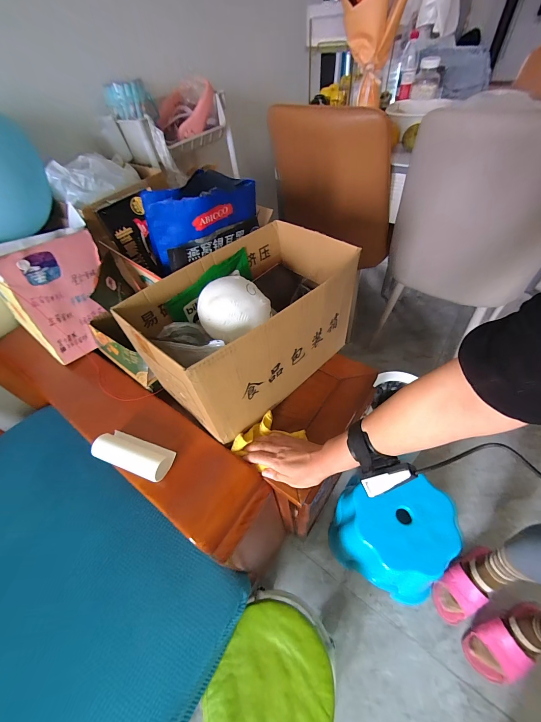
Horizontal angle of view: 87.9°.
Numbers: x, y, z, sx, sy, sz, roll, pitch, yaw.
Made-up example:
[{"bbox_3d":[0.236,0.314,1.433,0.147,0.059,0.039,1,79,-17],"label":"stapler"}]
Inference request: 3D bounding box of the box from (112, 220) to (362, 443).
[{"bbox_3d":[-0.031,-0.064,0.527,0.356,0.214,0.208,-37,56,-22],"label":"box"}]

